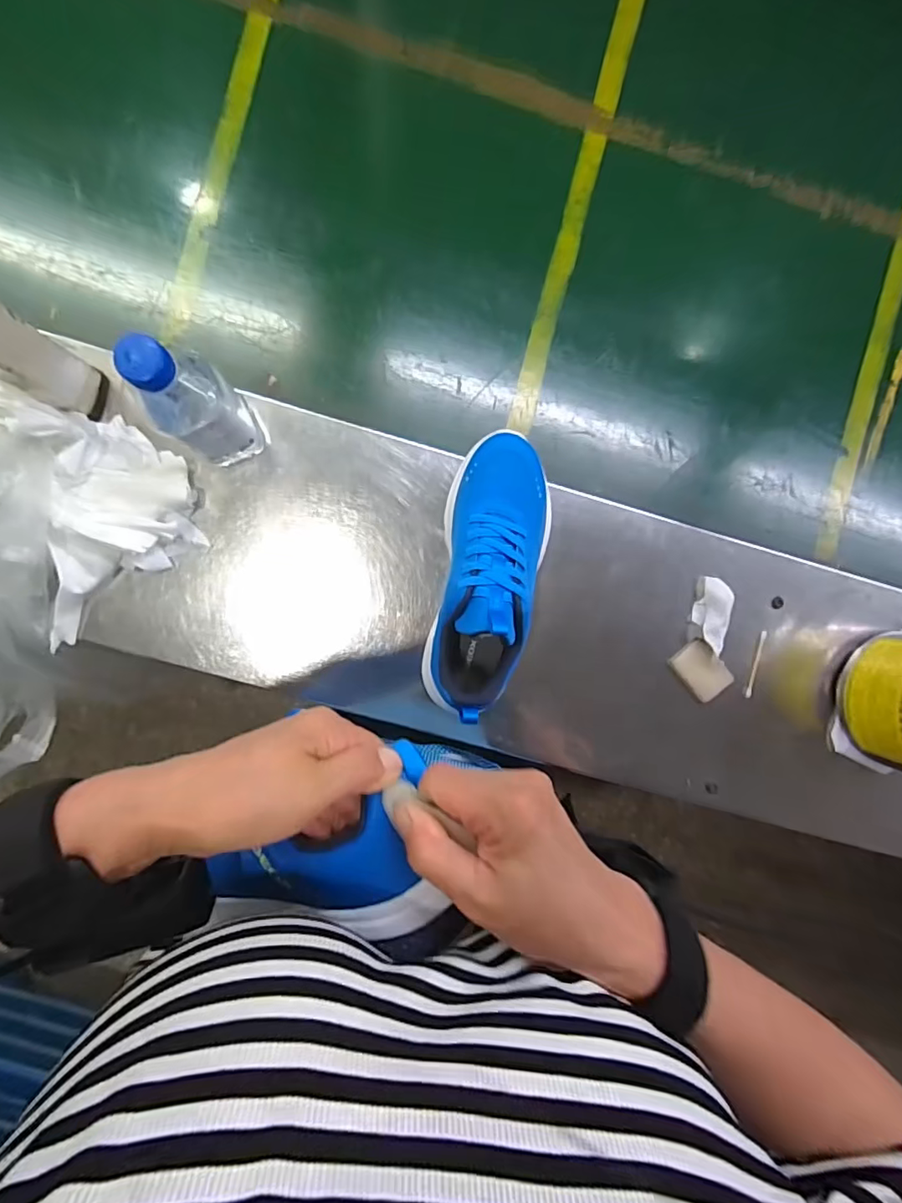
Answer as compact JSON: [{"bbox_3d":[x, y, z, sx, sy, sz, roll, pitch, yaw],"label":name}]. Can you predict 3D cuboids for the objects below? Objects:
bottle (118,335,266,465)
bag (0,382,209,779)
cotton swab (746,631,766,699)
[{"bbox_3d":[-0.202,-0.158,0.411,0.056,0.153,0.067,-43,93,-2],"label":"bottle"},{"bbox_3d":[-0.409,0.018,0.488,0.176,0.141,0.408,37,107,-4],"label":"bag"},{"bbox_3d":[0.312,0.065,0.537,0.008,0.005,0.069,14,90,-4],"label":"cotton swab"}]

